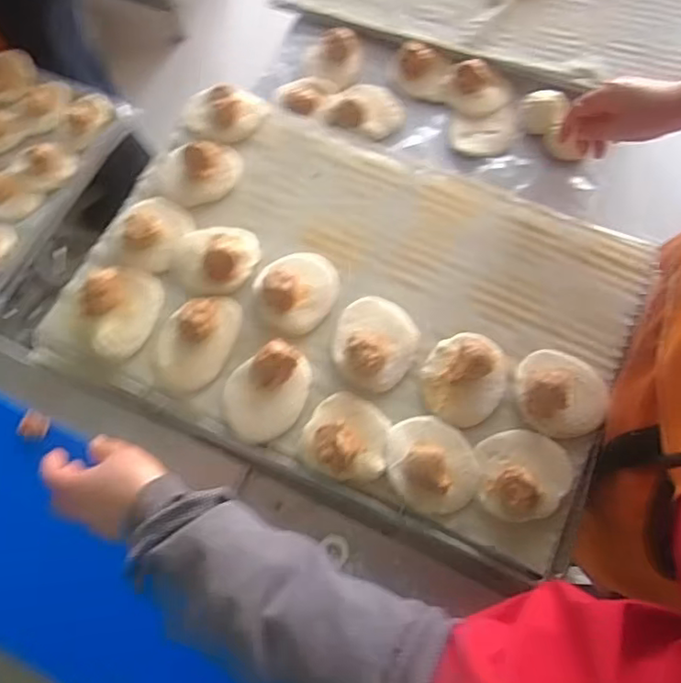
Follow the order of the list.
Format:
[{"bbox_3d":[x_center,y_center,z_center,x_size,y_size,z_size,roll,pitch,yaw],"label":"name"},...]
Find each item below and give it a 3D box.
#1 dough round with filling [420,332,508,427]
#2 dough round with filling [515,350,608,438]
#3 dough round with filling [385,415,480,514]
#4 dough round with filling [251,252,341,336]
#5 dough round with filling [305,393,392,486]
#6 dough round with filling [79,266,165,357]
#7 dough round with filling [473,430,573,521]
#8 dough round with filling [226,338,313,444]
[{"bbox_3d":[0.134,0.031,0.637,0.087,0.045,0.103,37,74,14],"label":"dough round with filling"},{"bbox_3d":[0.230,0.049,0.623,0.092,0.043,0.091,-1,69,2],"label":"dough round with filling"},{"bbox_3d":[0.092,0.118,0.602,0.087,0.031,0.095,-1,69,2],"label":"dough round with filling"},{"bbox_3d":[-0.050,-0.063,0.678,0.089,0.044,0.096,-1,69,2],"label":"dough round with filling"},{"bbox_3d":[0.006,0.094,0.617,0.085,0.036,0.086,-1,69,2],"label":"dough round with filling"},{"bbox_3d":[-0.243,-0.039,0.679,0.095,0.028,0.089,-1,69,2],"label":"dough round with filling"},{"bbox_3d":[0.185,0.128,0.596,0.092,0.038,0.086,-1,69,2],"label":"dough round with filling"},{"bbox_3d":[-0.075,0.052,0.632,0.073,0.030,0.101,40,75,15],"label":"dough round with filling"}]

